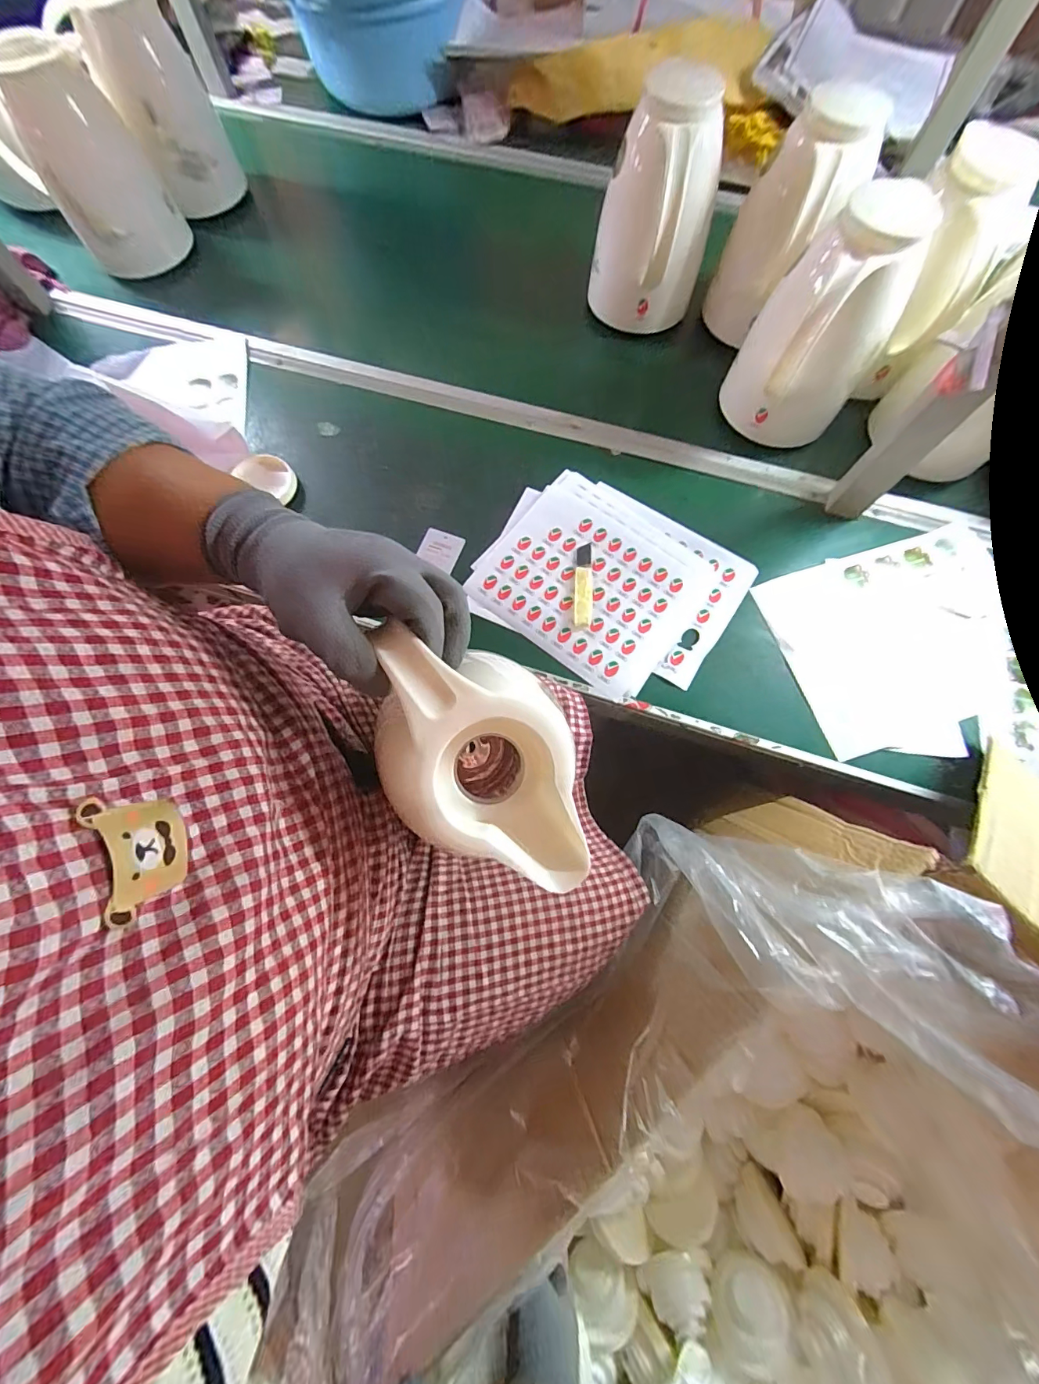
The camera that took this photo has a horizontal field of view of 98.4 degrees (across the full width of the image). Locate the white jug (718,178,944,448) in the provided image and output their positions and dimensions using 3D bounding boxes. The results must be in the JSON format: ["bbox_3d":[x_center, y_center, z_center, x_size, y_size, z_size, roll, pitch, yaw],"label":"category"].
[{"bbox_3d":[0.322,-0.383,0.489,0.132,0.197,0.111,29,78,6],"label":"white jug"}]

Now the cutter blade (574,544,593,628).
[{"bbox_3d":[0.075,-0.125,0.520,0.021,0.010,0.103,4,76,0],"label":"cutter blade"}]

